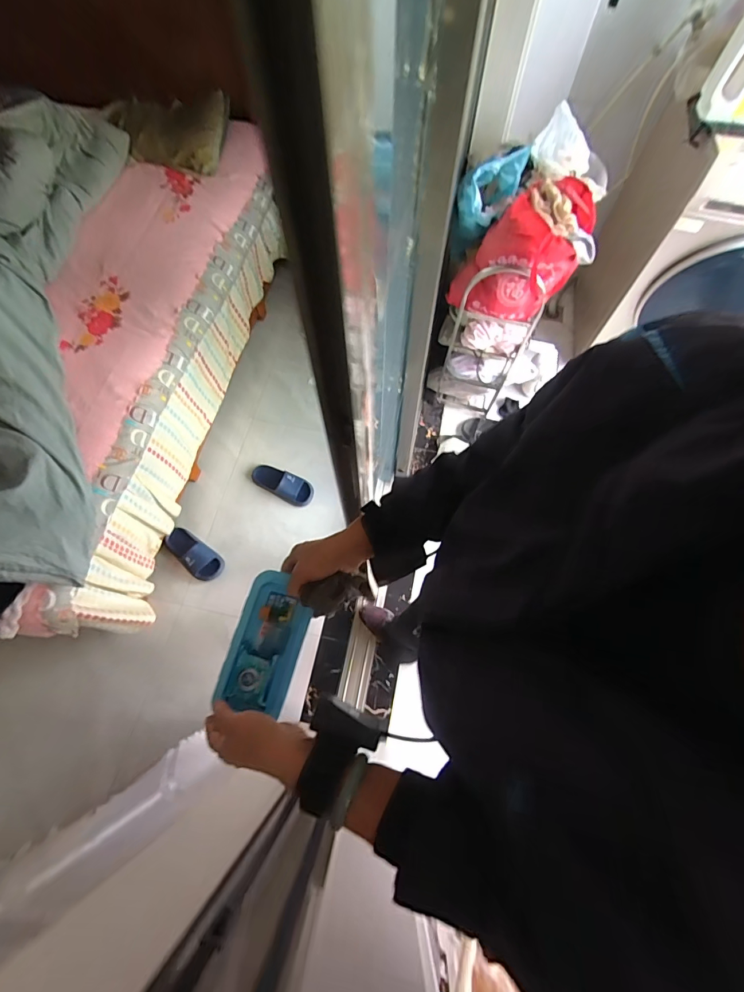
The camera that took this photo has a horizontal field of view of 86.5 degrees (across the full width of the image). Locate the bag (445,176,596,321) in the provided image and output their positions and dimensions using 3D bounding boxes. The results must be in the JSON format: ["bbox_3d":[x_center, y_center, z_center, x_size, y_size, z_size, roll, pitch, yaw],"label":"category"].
[{"bbox_3d":[0.408,-0.680,1.115,0.308,0.282,0.239,16,67,6],"label":"bag"}]

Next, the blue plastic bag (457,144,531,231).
[{"bbox_3d":[0.320,-0.837,1.085,0.156,0.126,0.189,16,67,6],"label":"blue plastic bag"}]

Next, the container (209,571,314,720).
[{"bbox_3d":[-0.131,0.180,0.495,0.081,0.032,0.154,16,67,6],"label":"container"}]

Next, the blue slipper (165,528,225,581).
[{"bbox_3d":[-0.647,0.203,1.417,0.244,0.063,0.103,34,70,13],"label":"blue slipper"}]

